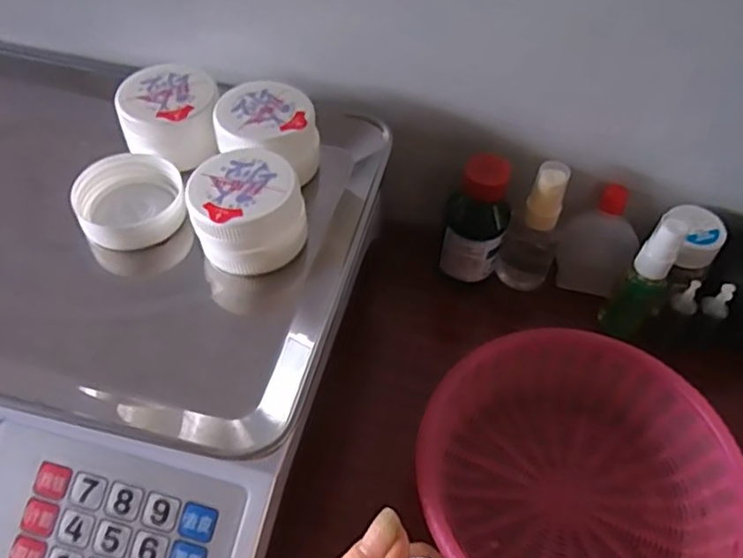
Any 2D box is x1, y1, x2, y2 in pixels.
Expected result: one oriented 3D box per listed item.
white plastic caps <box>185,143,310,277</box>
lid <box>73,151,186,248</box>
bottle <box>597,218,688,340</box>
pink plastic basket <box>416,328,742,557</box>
[{"bbox_3d":[-0.066,-0.038,0.341,0.056,0.037,0.060,1,53,-2],"label":"white plastic caps"},{"bbox_3d":[-0.134,-0.043,0.360,0.057,0.024,0.057,1,53,-2],"label":"lid"},{"bbox_3d":[0.176,0.002,0.409,0.027,0.096,0.023,34,59,21],"label":"bottle"},{"bbox_3d":[0.109,0.113,0.352,0.164,0.049,0.164,1,53,-2],"label":"pink plastic basket"}]

